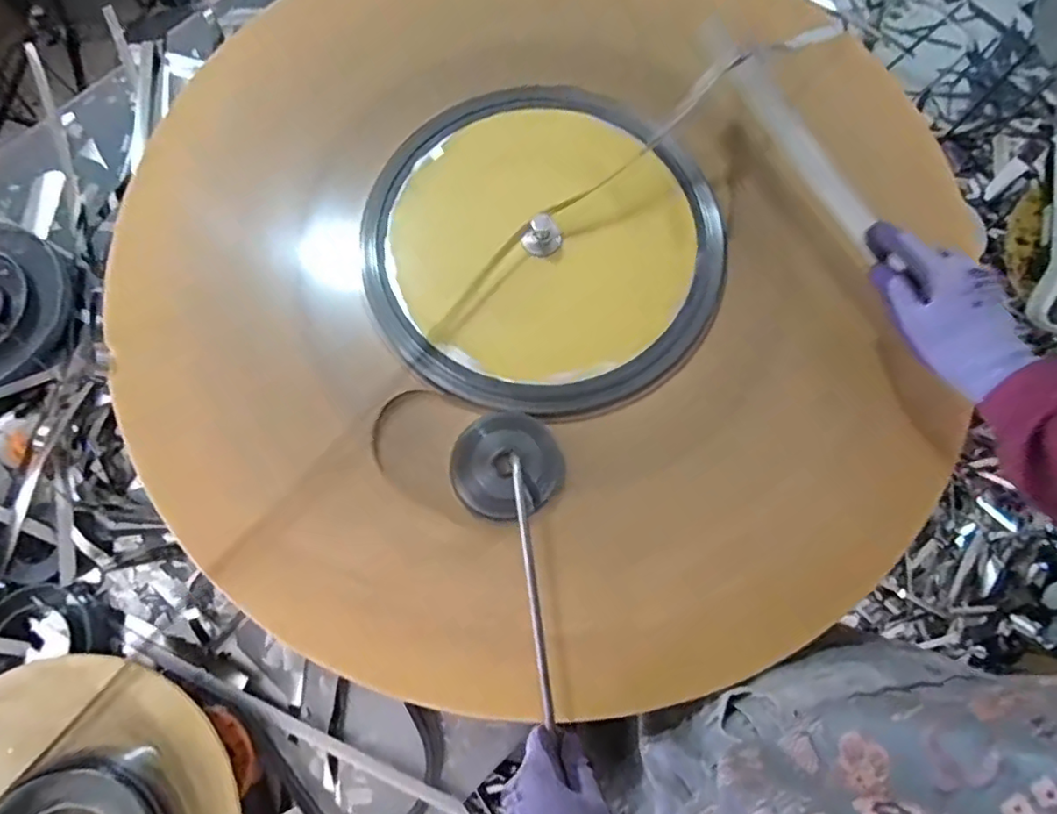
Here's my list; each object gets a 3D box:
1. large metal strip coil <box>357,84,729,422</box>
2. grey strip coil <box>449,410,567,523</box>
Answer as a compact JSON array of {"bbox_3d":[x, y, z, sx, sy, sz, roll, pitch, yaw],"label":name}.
[{"bbox_3d":[0.014,-0.153,0.551,0.334,0.027,0.327,0,76,1],"label":"large metal strip coil"},{"bbox_3d":[-0.020,0.050,0.505,0.093,0.011,0.091,0,76,1],"label":"grey strip coil"}]

